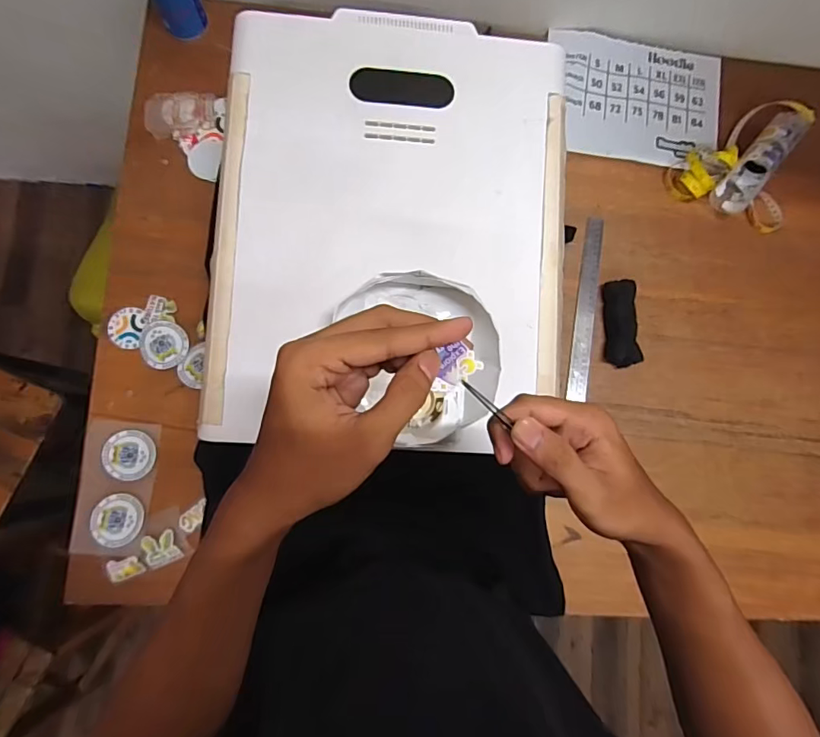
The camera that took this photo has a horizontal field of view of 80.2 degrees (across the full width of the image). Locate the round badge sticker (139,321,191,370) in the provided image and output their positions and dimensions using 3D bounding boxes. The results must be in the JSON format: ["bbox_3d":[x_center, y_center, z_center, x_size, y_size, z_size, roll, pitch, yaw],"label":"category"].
[{"bbox_3d":[-0.344,-0.032,0.681,0.065,0.007,0.067,2,78,-8],"label":"round badge sticker"}]

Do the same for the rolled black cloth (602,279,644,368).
[{"bbox_3d":[0.317,-0.067,0.728,0.042,0.026,0.129,2,84,-5],"label":"rolled black cloth"}]

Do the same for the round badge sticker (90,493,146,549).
[{"bbox_3d":[-0.386,0.201,0.644,0.067,0.007,0.066,-2,76,-5],"label":"round badge sticker"}]

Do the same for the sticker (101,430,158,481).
[{"bbox_3d":[-0.380,0.117,0.657,0.064,0.006,0.066,1,84,-5],"label":"sticker"}]

